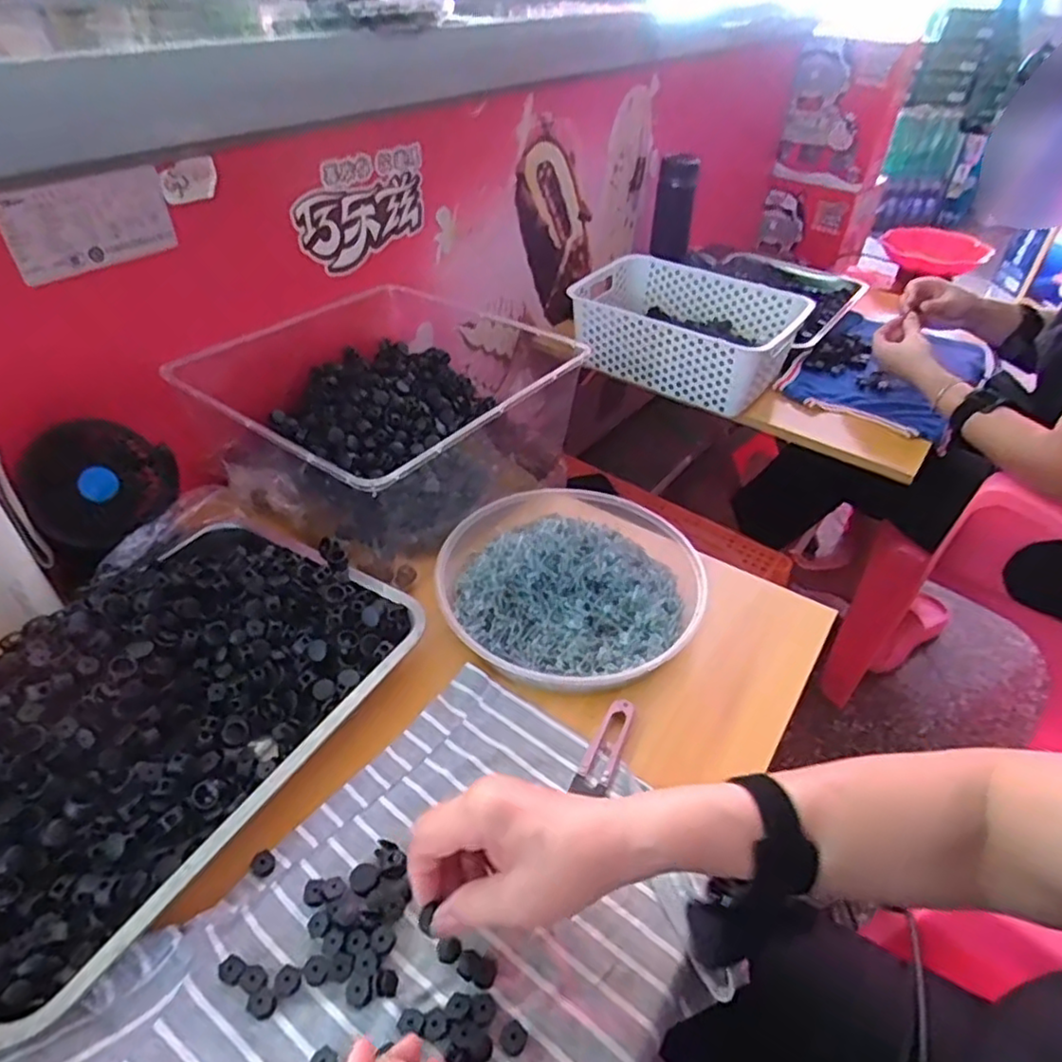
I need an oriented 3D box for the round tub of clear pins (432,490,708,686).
[{"bbox_3d":[0.034,0.033,0.577,0.222,0.062,0.219,1,41,-1],"label":"round tub of clear pins"}]

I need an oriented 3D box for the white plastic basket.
[{"bbox_3d":[0.217,-0.300,0.995,0.319,0.114,0.210,29,48,28],"label":"white plastic basket"}]

